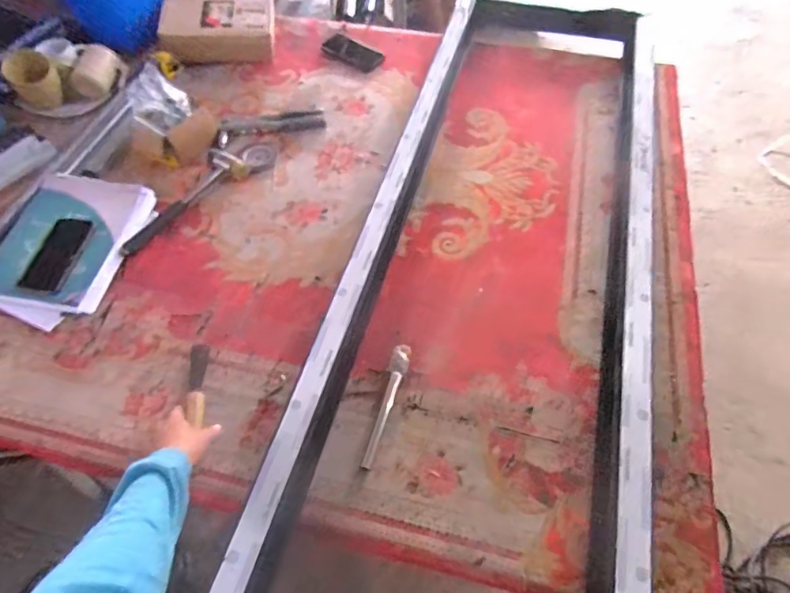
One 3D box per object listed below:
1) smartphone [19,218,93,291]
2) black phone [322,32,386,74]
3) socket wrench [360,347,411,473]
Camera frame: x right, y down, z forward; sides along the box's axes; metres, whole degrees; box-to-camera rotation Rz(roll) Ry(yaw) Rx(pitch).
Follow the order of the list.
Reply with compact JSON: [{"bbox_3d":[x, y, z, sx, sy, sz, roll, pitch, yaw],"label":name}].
[{"bbox_3d":[-0.622,-0.079,0.896,0.093,0.011,0.153,6,58,5],"label":"smartphone"},{"bbox_3d":[-0.110,-0.627,1.257,0.176,0.008,0.082,37,65,21],"label":"black phone"},{"bbox_3d":[-0.010,0.161,0.739,0.027,0.019,0.196,12,59,9],"label":"socket wrench"}]

